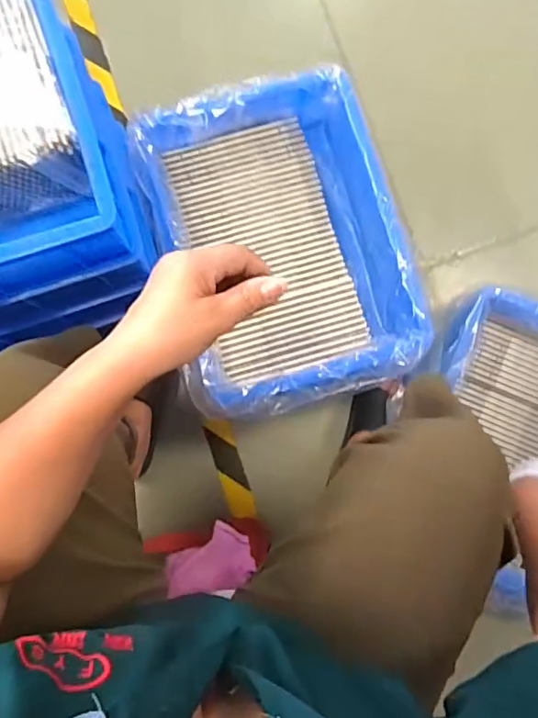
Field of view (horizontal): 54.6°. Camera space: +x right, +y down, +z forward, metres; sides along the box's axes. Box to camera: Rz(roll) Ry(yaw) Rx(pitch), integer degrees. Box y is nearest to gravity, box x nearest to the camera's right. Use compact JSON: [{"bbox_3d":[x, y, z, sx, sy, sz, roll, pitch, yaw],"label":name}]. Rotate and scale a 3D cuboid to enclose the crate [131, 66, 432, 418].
[{"bbox_3d":[0.025,-0.160,0.753,0.347,0.117,0.435,-14,85,-2],"label":"crate"}]

